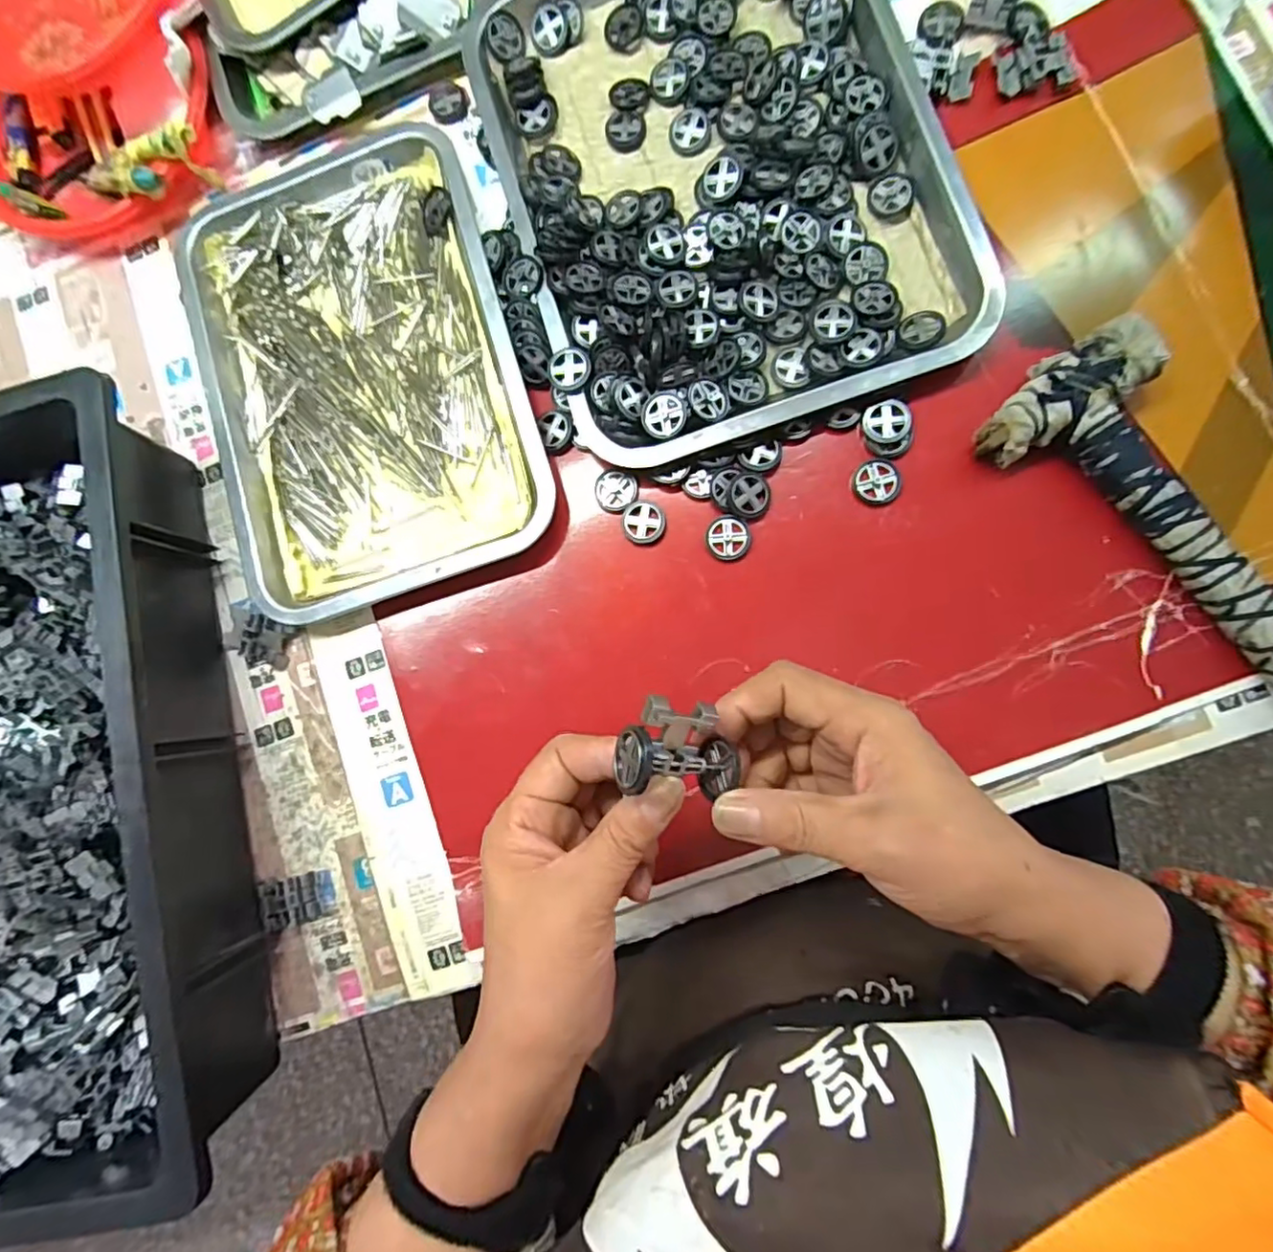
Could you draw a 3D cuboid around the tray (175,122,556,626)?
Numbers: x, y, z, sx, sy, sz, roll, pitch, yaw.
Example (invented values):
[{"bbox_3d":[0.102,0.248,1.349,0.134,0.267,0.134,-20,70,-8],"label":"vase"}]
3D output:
[{"bbox_3d":[-0.187,-0.179,0.413,0.211,0.020,0.320,-18,84,6],"label":"tray"}]

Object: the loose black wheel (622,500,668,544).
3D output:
[{"bbox_3d":[0.006,-0.065,0.386,0.027,0.005,0.027,-1,86,7],"label":"loose black wheel"}]

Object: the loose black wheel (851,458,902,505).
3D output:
[{"bbox_3d":[0.144,-0.086,0.369,0.027,0.005,0.026,-1,86,7],"label":"loose black wheel"}]

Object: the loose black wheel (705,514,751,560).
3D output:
[{"bbox_3d":[0.057,-0.055,0.380,0.028,0.004,0.027,-1,86,7],"label":"loose black wheel"}]

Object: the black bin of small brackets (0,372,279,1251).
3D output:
[{"bbox_3d":[-0.402,0.102,0.376,0.310,0.092,0.438,-13,84,6],"label":"black bin of small brackets"}]

